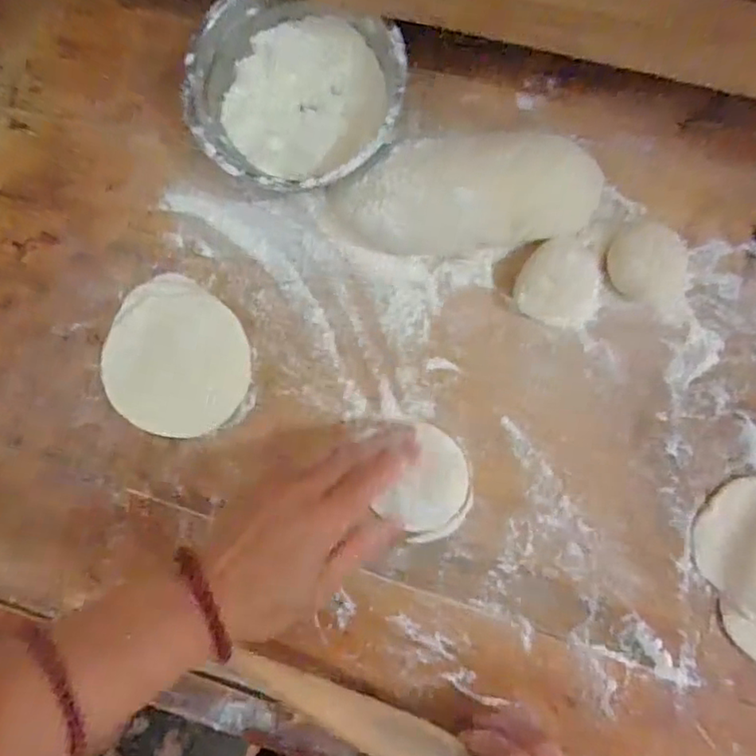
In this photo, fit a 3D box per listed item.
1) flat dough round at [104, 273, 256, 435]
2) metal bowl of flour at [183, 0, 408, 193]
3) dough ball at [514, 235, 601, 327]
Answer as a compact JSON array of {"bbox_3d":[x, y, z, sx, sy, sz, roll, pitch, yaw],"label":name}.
[{"bbox_3d":[-0.148,-0.012,0.453,0.107,0.009,0.107,0,88,6],"label":"flat dough round"},{"bbox_3d":[-0.055,-0.194,0.428,0.143,0.050,0.135,0,88,6],"label":"metal bowl of flour"},{"bbox_3d":[0.125,-0.068,0.418,0.055,0.026,0.060,0,88,6],"label":"dough ball"}]

